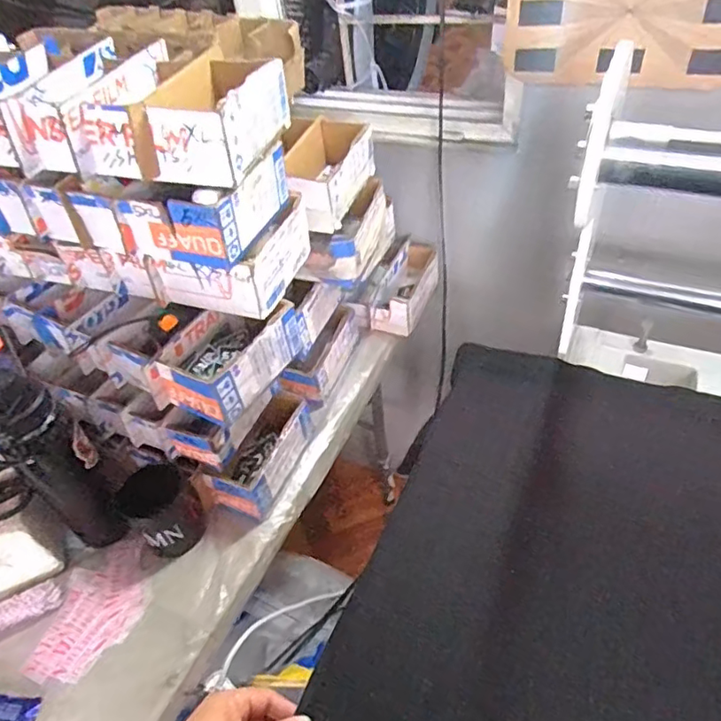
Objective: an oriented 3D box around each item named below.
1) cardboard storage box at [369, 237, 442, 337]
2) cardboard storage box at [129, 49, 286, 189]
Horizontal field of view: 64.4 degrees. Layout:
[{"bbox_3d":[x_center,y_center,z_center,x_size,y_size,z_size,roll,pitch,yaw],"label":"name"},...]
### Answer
[{"bbox_3d":[0.083,-0.132,1.007,0.081,0.072,0.192,11,48,18],"label":"cardboard storage box"},{"bbox_3d":[-0.147,-0.266,0.613,0.095,0.079,0.189,8,47,16],"label":"cardboard storage box"}]

